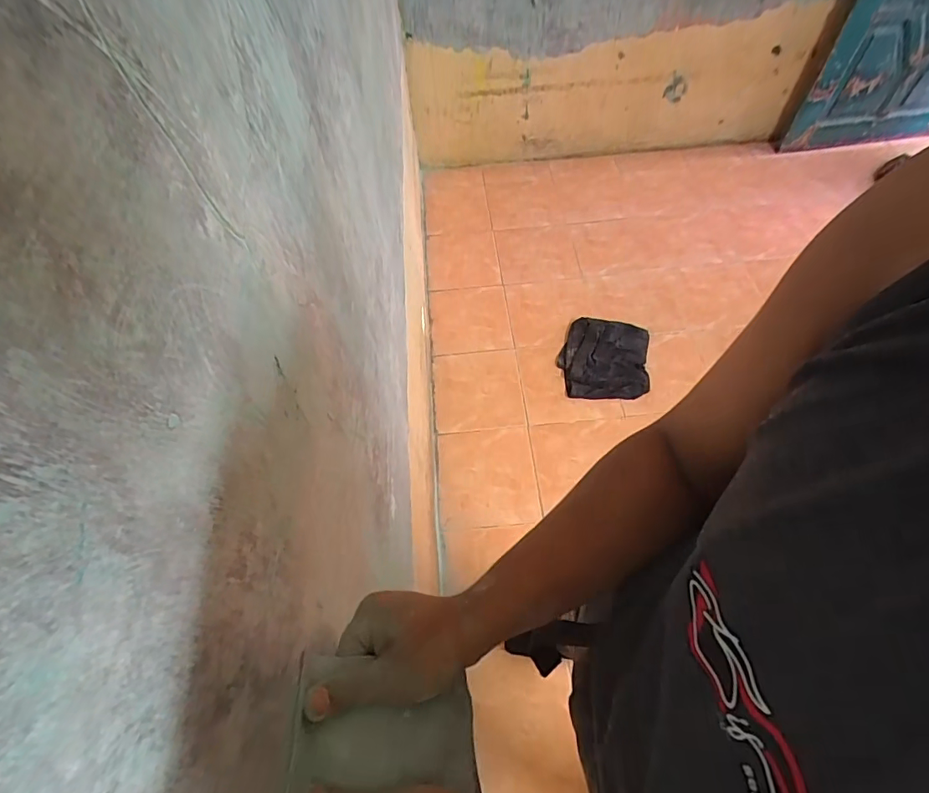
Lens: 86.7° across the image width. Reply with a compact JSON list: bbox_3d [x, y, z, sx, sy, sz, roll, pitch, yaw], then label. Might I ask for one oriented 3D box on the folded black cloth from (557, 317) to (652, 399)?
[{"bbox_3d":[0.460,-0.135,1.630,0.288,0.045,0.317,7,59,6],"label":"folded black cloth"}]

